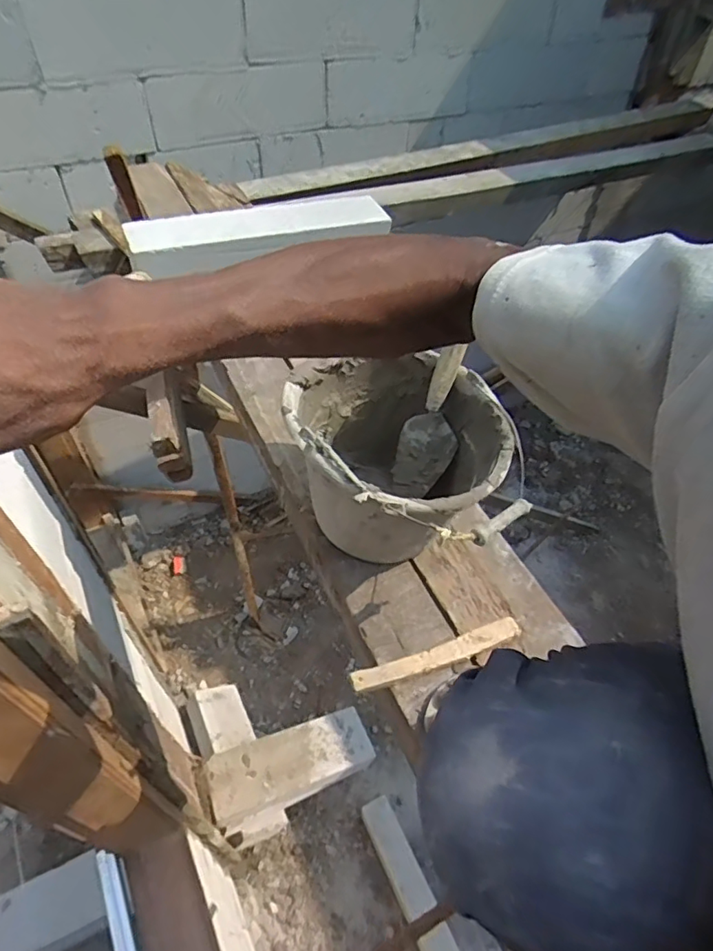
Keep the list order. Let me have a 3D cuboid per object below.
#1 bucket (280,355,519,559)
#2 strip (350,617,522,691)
[{"bbox_3d":[0.046,-0.010,0.736,0.243,0.208,0.278,-32,58,-27],"label":"bucket"},{"bbox_3d":[0.104,0.221,0.677,0.225,0.012,0.029,-15,51,-16],"label":"strip"}]

